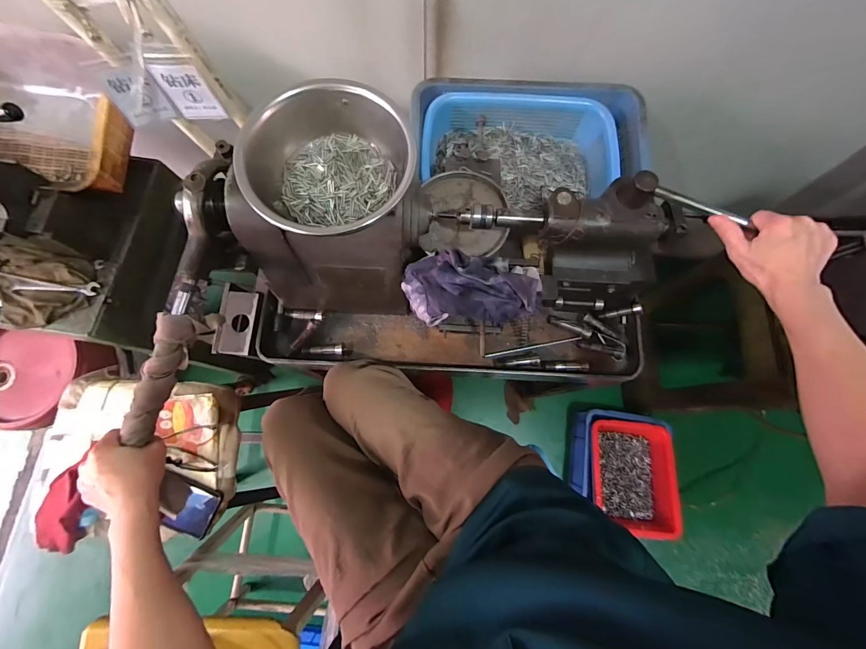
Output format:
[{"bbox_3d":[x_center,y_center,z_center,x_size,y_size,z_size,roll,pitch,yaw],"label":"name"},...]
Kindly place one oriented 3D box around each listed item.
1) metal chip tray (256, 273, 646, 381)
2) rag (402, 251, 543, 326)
[{"bbox_3d":[0.021,0.017,0.663,0.707,0.062,0.146,3,77,0],"label":"metal chip tray"},{"bbox_3d":[0.049,-0.050,0.469,0.170,0.065,0.086,0,77,-1],"label":"rag"}]

